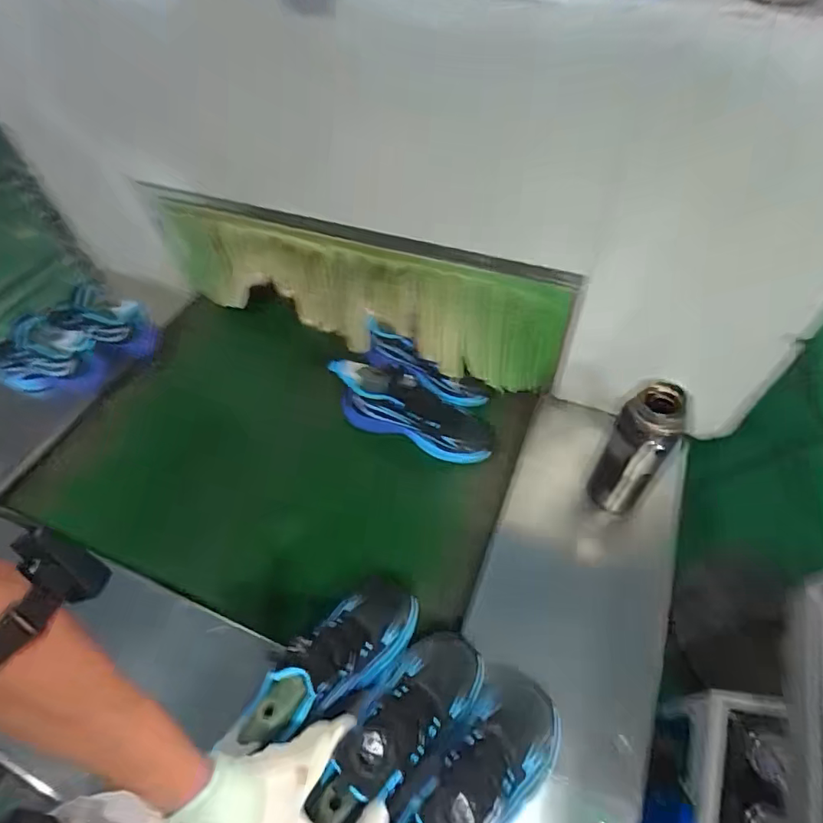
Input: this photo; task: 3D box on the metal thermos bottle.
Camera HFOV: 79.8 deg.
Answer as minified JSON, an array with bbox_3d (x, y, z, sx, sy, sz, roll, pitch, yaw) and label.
[{"bbox_3d":[0.300,0.066,0.674,0.075,0.243,0.076,-1,55,2],"label":"metal thermos bottle"}]

